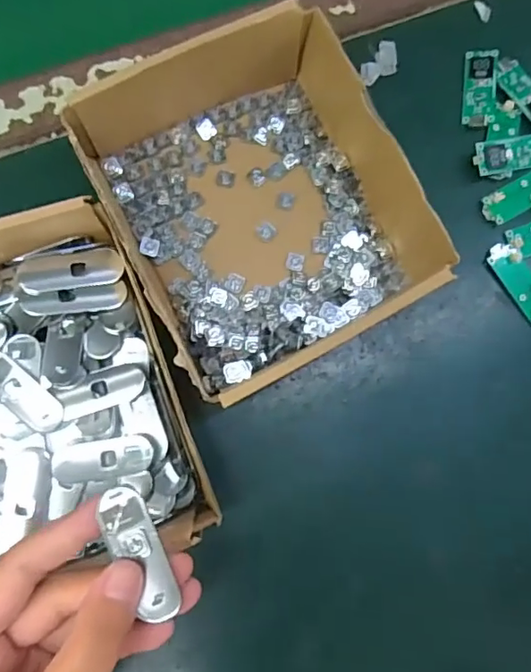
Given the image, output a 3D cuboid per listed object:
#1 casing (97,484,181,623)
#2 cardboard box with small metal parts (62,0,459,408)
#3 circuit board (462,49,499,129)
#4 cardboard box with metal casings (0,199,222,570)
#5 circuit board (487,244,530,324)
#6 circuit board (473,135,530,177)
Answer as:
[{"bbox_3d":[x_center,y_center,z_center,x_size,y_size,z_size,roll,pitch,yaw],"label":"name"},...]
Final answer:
[{"bbox_3d":[-0.046,0.078,0.194,0.016,0.005,0.048,-25,86,-6],"label":"casing"},{"bbox_3d":[-0.005,-0.074,0.285,0.149,0.051,0.177,-21,86,-6],"label":"cardboard box with small metal parts"},{"bbox_3d":[0.133,-0.153,0.330,0.019,0.004,0.049,3,86,15],"label":"circuit board"},{"bbox_3d":[-0.116,0.035,0.258,0.145,0.058,0.167,-19,86,-6],"label":"cardboard box with metal casings"},{"bbox_3d":[0.152,-0.032,0.316,0.018,0.004,0.051,-32,87,-7],"label":"circuit board"},{"bbox_3d":[0.150,-0.111,0.322,0.050,0.009,0.019,-13,85,-5],"label":"circuit board"}]

